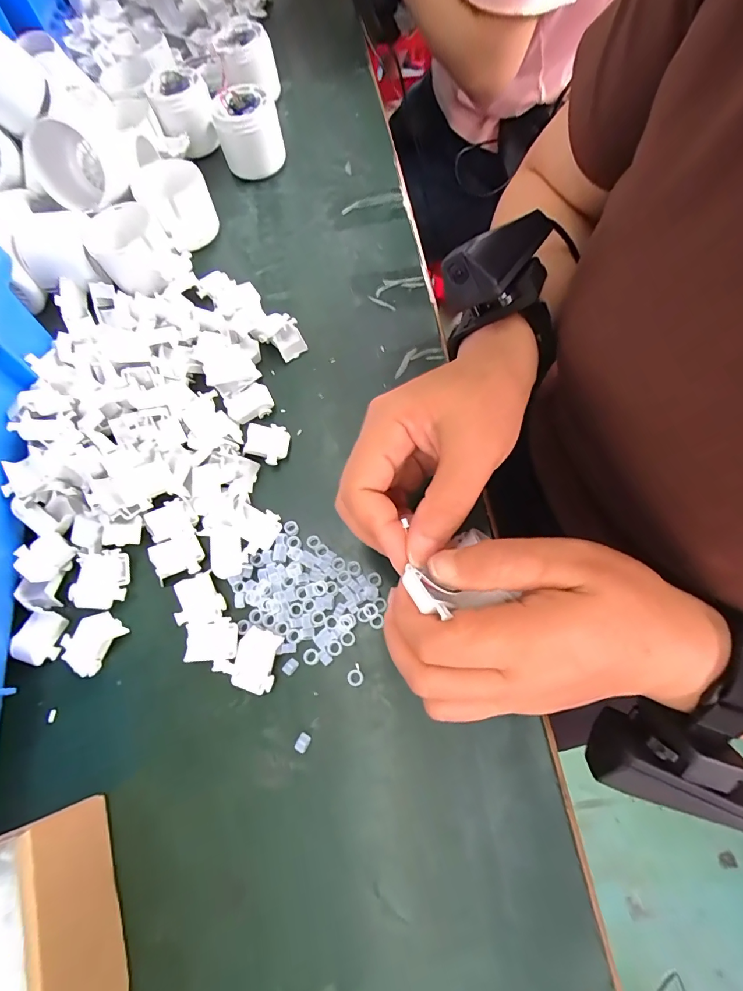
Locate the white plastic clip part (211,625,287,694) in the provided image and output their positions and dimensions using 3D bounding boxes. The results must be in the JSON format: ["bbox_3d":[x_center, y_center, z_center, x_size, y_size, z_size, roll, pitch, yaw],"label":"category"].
[{"bbox_3d":[-0.071,0.095,0.247,0.034,0.004,0.033,20,70,11],"label":"white plastic clip part"}]

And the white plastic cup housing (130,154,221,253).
[{"bbox_3d":[-0.168,-0.253,0.367,0.057,0.044,0.066,-24,69,-6],"label":"white plastic cup housing"}]

